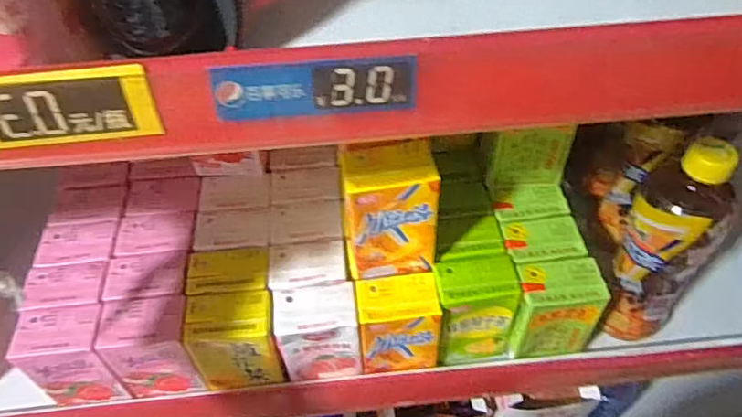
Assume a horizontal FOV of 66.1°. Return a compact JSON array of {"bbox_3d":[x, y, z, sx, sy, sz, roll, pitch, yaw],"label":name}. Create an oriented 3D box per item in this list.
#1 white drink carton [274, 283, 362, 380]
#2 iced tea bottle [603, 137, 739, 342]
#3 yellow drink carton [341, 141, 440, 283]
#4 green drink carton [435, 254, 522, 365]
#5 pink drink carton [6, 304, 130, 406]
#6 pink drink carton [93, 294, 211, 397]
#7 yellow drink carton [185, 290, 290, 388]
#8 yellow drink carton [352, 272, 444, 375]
[{"bbox_3d":[-0.042,0.103,0.476,0.063,0.087,0.045,-6,53,-3],"label":"white drink carton"},{"bbox_3d":[0.232,0.033,0.455,0.053,0.196,0.067,-37,60,-23],"label":"iced tea bottle"},{"bbox_3d":[0.014,0.003,0.436,0.067,0.107,0.047,-6,53,-2],"label":"yellow drink carton"},{"bbox_3d":[0.089,0.089,0.492,0.066,0.100,0.047,-4,53,-1],"label":"green drink carton"},{"bbox_3d":[-0.244,0.120,0.474,0.068,0.091,0.047,-6,53,-2],"label":"pink drink carton"},{"bbox_3d":[-0.178,0.116,0.477,0.066,0.090,0.048,-5,53,-2],"label":"pink drink carton"},{"bbox_3d":[-0.110,0.110,0.477,0.067,0.087,0.047,-4,53,-1],"label":"yellow drink carton"},{"bbox_3d":[0.023,0.097,0.481,0.065,0.083,0.048,-5,53,-2],"label":"yellow drink carton"}]

